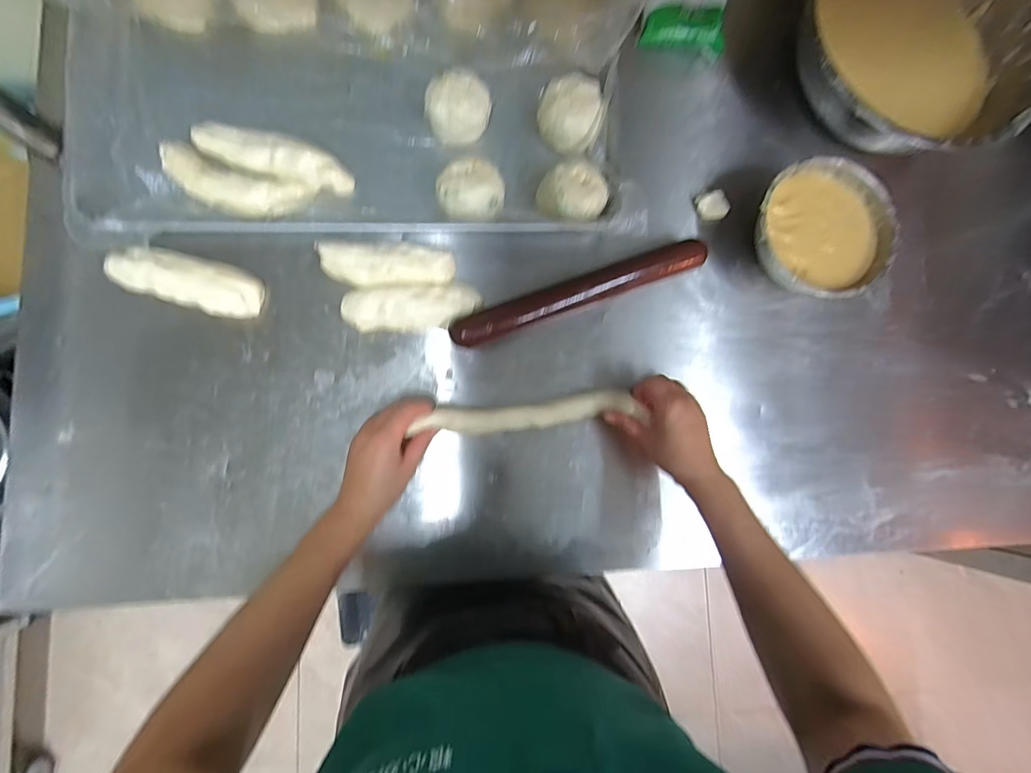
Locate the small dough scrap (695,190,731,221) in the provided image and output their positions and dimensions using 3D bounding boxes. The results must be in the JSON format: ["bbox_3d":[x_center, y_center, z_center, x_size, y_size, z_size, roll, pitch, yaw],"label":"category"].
[{"bbox_3d":[0.259,-0.236,0.584,0.041,0.019,0.036,-24,87,-9],"label":"small dough scrap"}]

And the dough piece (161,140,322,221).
[{"bbox_3d":[-0.322,-0.229,0.513,0.160,0.025,0.059,17,82,-5],"label":"dough piece"}]

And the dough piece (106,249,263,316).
[{"bbox_3d":[-0.370,-0.120,0.504,0.155,0.031,0.056,15,82,-5],"label":"dough piece"}]

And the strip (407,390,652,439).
[{"bbox_3d":[0.013,0.031,0.507,0.245,0.046,0.035,-6,84,-6],"label":"strip"}]

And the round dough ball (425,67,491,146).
[{"bbox_3d":[-0.069,-0.331,0.542,0.073,0.054,0.074,1,83,-7],"label":"round dough ball"}]

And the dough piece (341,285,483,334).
[{"bbox_3d":[-0.120,-0.089,0.525,0.153,0.033,0.049,-5,84,-8],"label":"dough piece"}]

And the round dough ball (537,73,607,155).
[{"bbox_3d":[0.067,-0.334,0.558,0.077,0.054,0.078,1,83,-7],"label":"round dough ball"}]

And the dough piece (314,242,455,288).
[{"bbox_3d":[-0.150,-0.143,0.529,0.152,0.034,0.051,0,83,-7],"label":"dough piece"}]

